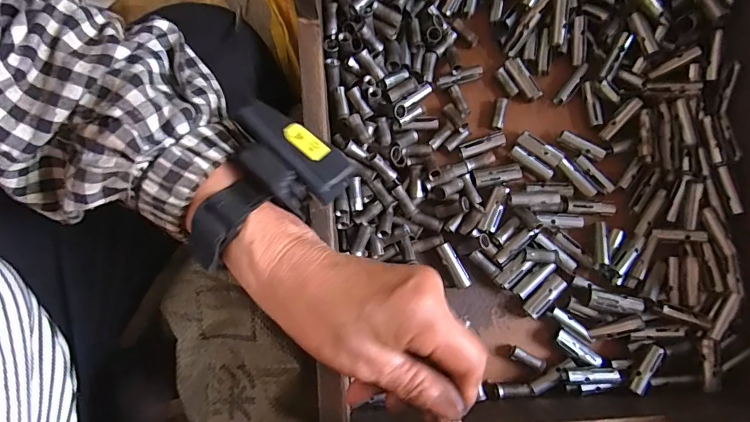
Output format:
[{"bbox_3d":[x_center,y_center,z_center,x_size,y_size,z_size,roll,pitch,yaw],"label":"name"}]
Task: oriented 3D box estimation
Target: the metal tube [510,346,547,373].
[{"bbox_3d":[0.116,0.113,0.323,0.028,0.008,0.010,27,80,5],"label":"metal tube"}]

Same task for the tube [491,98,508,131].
[{"bbox_3d":[0.101,-0.078,0.346,0.009,0.007,0.027,13,79,2],"label":"tube"}]

